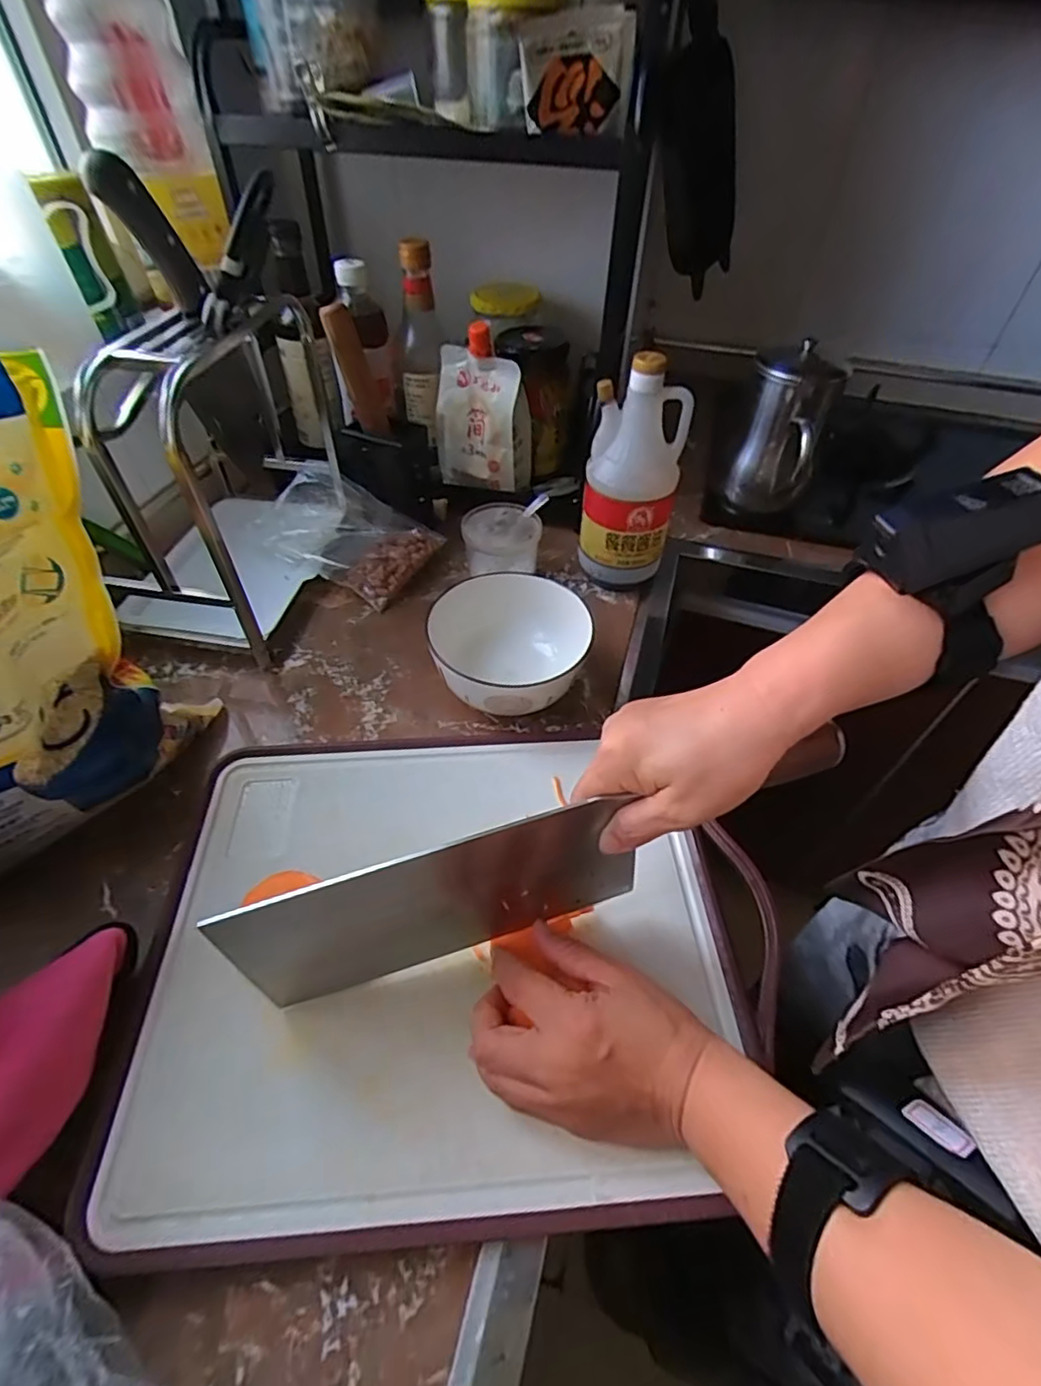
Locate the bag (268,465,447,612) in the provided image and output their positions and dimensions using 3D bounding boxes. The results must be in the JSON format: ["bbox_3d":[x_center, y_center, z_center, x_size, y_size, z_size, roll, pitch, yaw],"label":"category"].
[{"bbox_3d":[-0.187,-0.173,0.646,0.174,0.072,0.108,23,52,18],"label":"bag"}]

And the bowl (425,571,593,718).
[{"bbox_3d":[-0.009,-0.032,0.524,0.129,0.076,0.134,1,48,-1],"label":"bowl"}]

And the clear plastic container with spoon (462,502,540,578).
[{"bbox_3d":[-0.019,-0.152,0.636,0.080,0.068,0.078,-11,50,-11],"label":"clear plastic container with spoon"}]

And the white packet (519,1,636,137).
[{"bbox_3d":[0.045,-0.502,0.486,0.086,0.072,0.020,2,48,0],"label":"white packet"}]

